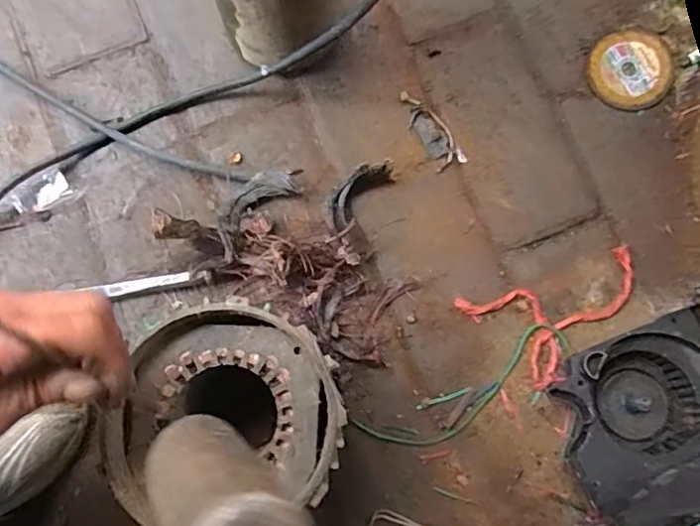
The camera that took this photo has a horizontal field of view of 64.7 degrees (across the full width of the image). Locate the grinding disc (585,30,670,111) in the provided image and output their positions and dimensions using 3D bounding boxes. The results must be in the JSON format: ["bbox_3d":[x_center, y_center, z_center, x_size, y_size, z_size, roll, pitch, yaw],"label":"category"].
[{"bbox_3d":[0.308,-0.213,0.604,0.085,0.004,0.094,41,81,4],"label":"grinding disc"}]

